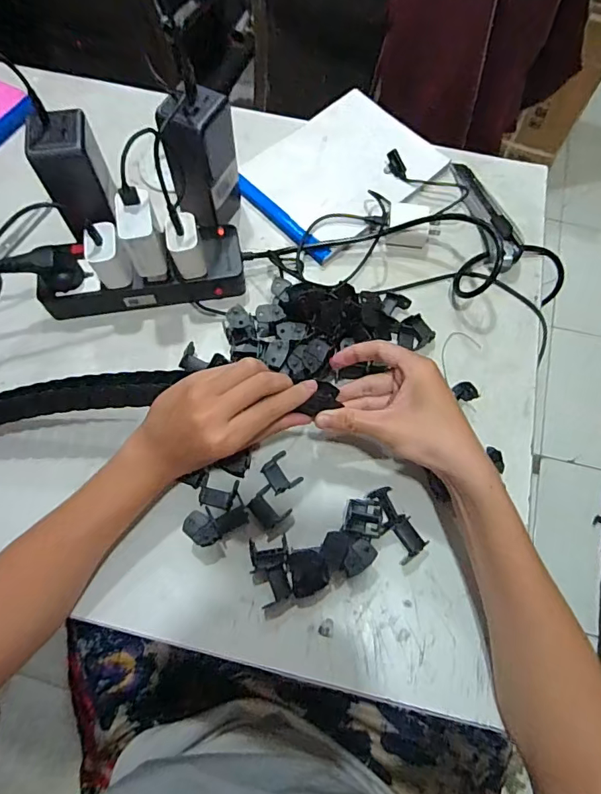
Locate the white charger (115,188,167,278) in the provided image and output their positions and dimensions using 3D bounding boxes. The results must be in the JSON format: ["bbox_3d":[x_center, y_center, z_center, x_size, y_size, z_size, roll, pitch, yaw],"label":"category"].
[{"bbox_3d":[-0.145,-0.145,0.436,0.030,0.068,0.043,-15,68,-8],"label":"white charger"}]

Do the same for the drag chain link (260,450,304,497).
[{"bbox_3d":[-0.018,0.069,0.428,0.027,0.016,0.033,-31,71,-13],"label":"drag chain link"}]

